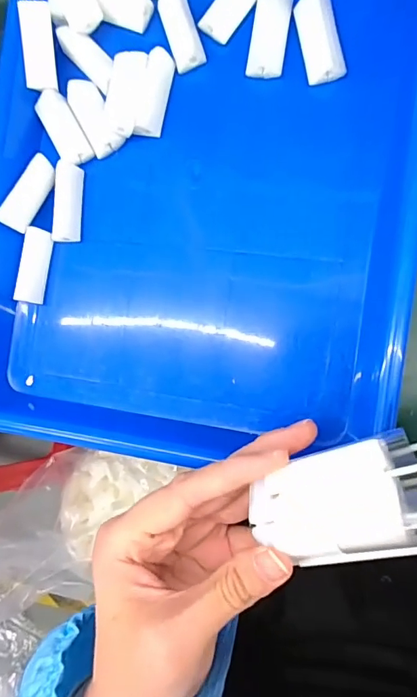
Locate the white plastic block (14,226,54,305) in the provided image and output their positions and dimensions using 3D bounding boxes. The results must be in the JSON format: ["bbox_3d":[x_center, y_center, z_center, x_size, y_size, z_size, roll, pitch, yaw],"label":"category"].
[{"bbox_3d":[-0.109,-0.051,0.279,0.015,0.009,0.046,15,90,12],"label":"white plastic block"}]

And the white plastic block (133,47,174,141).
[{"bbox_3d":[-0.032,-0.151,0.268,0.014,0.010,0.048,13,90,12],"label":"white plastic block"}]

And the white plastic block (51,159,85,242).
[{"bbox_3d":[-0.087,-0.090,0.277,0.014,0.008,0.047,4,88,12],"label":"white plastic block"}]

